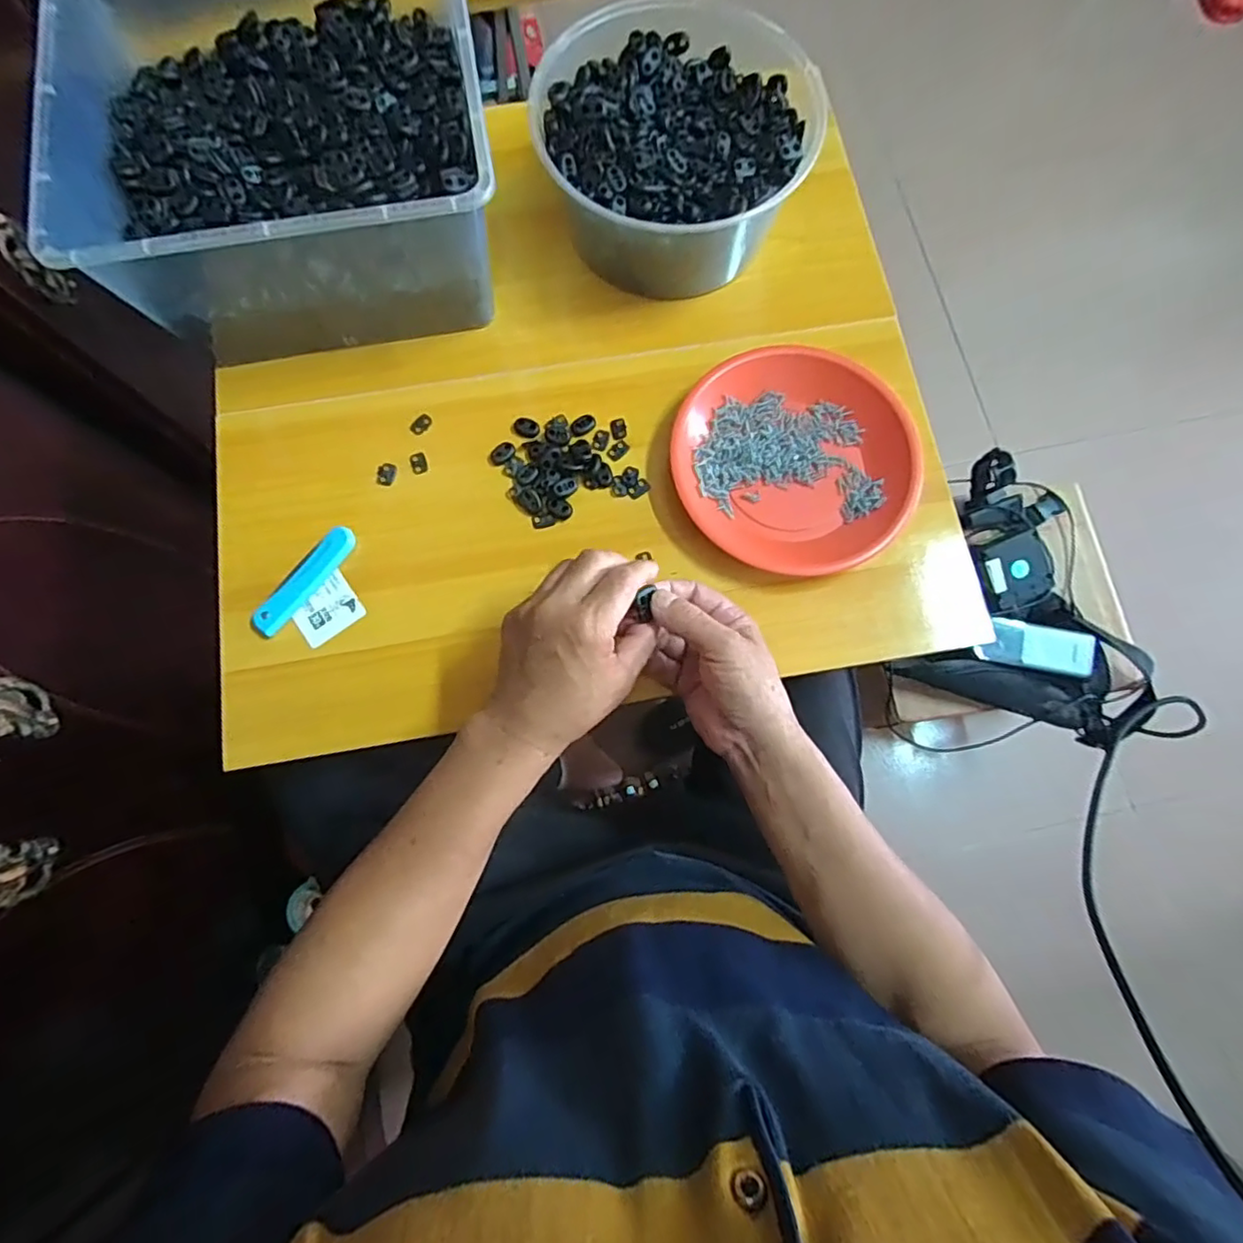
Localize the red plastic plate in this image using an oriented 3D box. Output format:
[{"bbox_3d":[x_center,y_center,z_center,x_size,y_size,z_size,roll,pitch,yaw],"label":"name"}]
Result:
[{"bbox_3d":[0.141,-0.131,0.503,0.193,0.034,0.176,0,77,-1],"label":"red plastic plate"}]

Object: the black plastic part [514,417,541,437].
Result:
[{"bbox_3d":[-0.080,-0.163,0.520,0.022,0.004,0.017,24,77,4],"label":"black plastic part"}]

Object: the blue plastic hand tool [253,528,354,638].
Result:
[{"bbox_3d":[-0.249,-0.033,0.489,0.022,0.010,0.100,35,79,7],"label":"blue plastic hand tool"}]

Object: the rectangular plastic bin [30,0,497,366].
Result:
[{"bbox_3d":[-0.257,-0.380,0.500,0.299,0.144,0.311,-10,77,-4],"label":"rectangular plastic bin"}]

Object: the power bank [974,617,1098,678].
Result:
[{"bbox_3d":[0.488,0.029,0.722,0.140,0.017,0.055,8,77,1],"label":"power bank"}]

